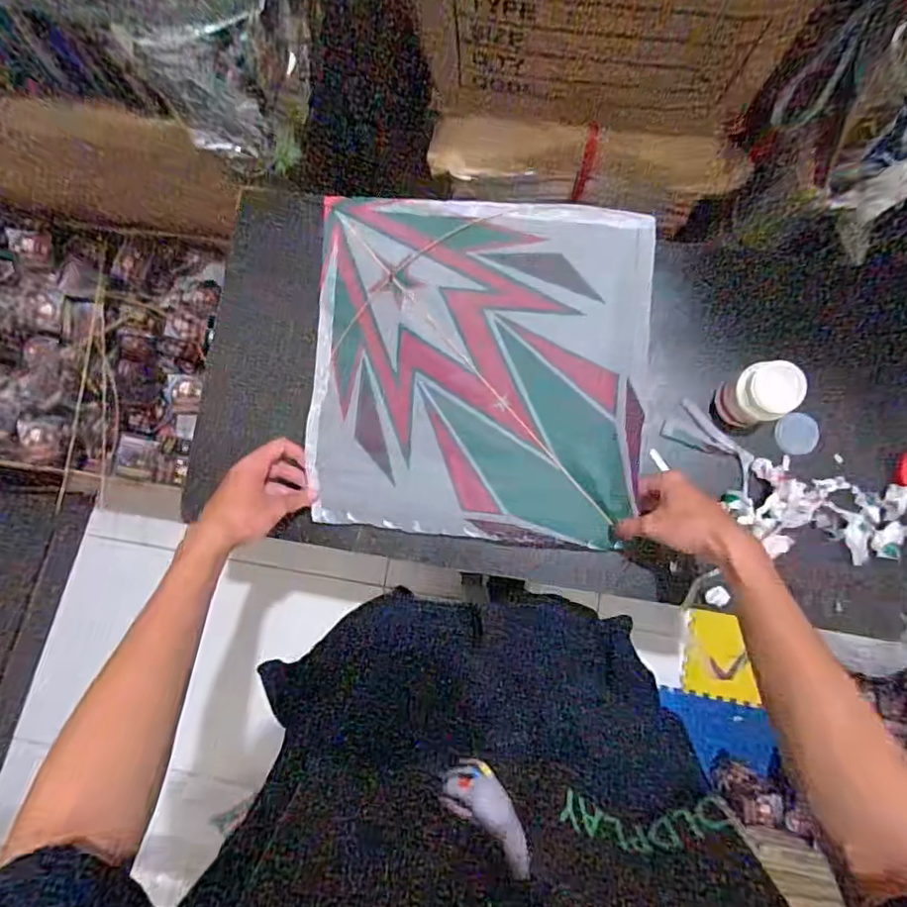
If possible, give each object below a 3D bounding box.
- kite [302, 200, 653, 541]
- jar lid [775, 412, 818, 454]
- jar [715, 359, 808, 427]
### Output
[{"bbox_3d":[0.026,-0.078,0.580,0.326,0.032,0.333,4,100,0],"label":"kite"},{"bbox_3d":[0.371,-0.022,0.614,0.047,0.008,0.044,0,84,4],"label":"jar lid"},{"bbox_3d":[0.306,-0.058,0.579,0.056,0.084,0.055,0,84,4],"label":"jar"}]

